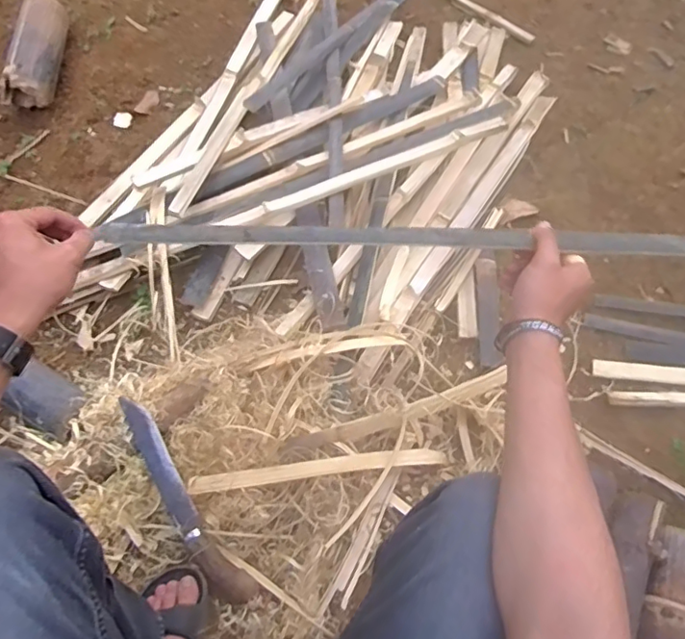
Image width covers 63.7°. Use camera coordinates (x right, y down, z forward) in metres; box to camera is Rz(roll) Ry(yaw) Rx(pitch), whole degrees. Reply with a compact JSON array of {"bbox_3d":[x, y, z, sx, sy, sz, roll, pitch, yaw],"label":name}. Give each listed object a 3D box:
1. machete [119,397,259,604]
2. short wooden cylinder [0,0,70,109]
[{"bbox_3d":[-0.241,0.267,0.821,0.050,0.045,0.343,-34,66,-18],"label":"machete"},{"bbox_3d":[-0.731,-0.641,1.316,0.119,0.104,0.336,-8,60,-5],"label":"short wooden cylinder"}]

